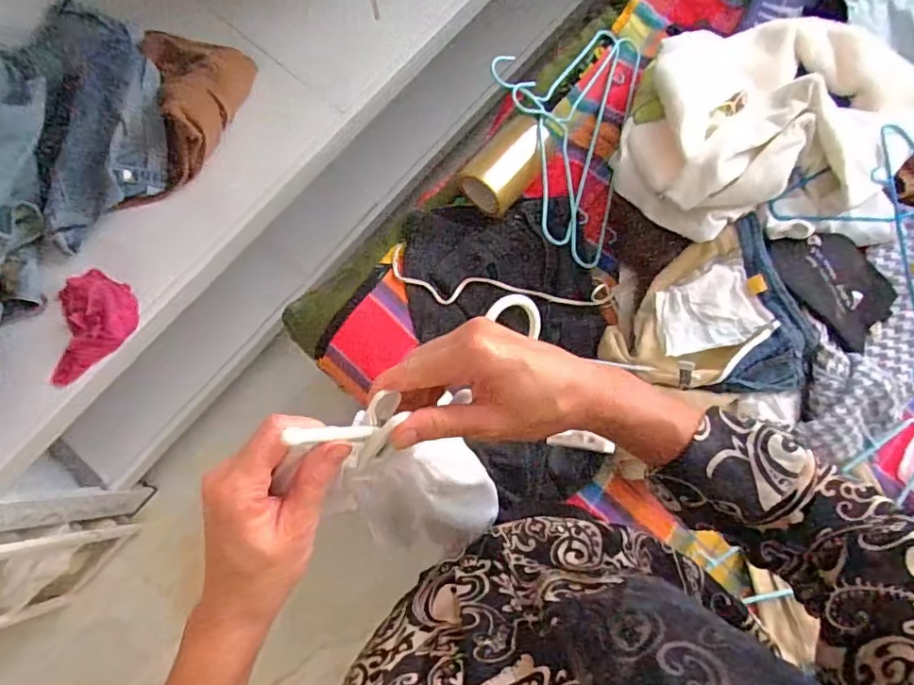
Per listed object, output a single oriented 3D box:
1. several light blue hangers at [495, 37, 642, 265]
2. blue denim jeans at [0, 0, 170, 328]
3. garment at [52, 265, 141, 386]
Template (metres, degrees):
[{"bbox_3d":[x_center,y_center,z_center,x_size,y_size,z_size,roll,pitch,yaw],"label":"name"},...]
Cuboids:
[{"bbox_3d":[0.176,-0.382,0.944,0.250,0.107,0.475,13,77,3],"label":"several light blue hangers"},{"bbox_3d":[-0.722,-0.333,0.945,0.345,0.123,0.581,23,78,5],"label":"blue denim jeans"},{"bbox_3d":[-0.622,-0.034,0.936,0.131,0.043,0.196,-4,77,-1],"label":"garment"}]

